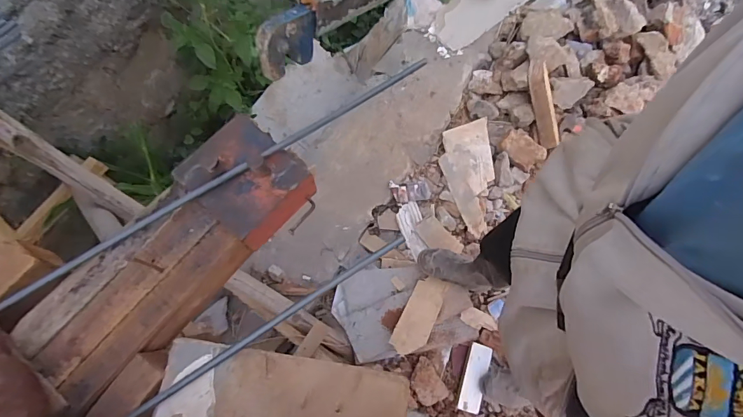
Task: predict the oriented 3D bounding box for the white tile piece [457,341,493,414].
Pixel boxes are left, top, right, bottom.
[{"bbox_3d":[0.317,0.518,1.269,0.065,0.013,0.197,16,74,5],"label":"white tile piece"}]

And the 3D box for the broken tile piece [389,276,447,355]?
[{"bbox_3d":[0.147,0.325,1.273,0.111,0.020,0.246,28,68,-6],"label":"broken tile piece"}]

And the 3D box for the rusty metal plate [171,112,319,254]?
[{"bbox_3d":[-0.120,-0.027,0.406,0.109,0.052,0.092,41,78,11],"label":"rusty metal plate"}]

